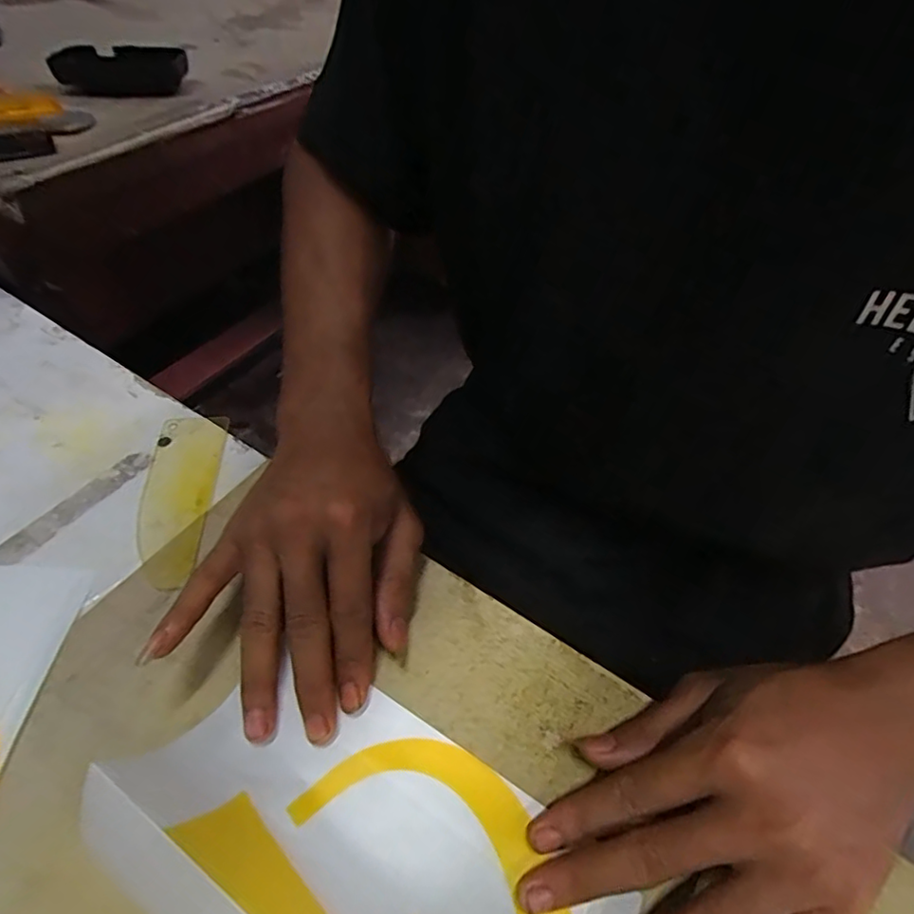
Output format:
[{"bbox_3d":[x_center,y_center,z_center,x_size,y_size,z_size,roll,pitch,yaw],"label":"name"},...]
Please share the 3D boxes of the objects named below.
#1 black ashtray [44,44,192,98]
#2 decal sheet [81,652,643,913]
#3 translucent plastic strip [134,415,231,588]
[{"bbox_3d":[-0.294,-0.343,0.511,0.107,0.030,0.058,-8,51,-9],"label":"black ashtray"},{"bbox_3d":[-0.033,0.147,0.212,0.184,0.047,0.106,27,54,19],"label":"decal sheet"},{"bbox_3d":[-0.166,0.021,0.341,0.041,0.004,0.121,-3,50,-5],"label":"translucent plastic strip"}]

